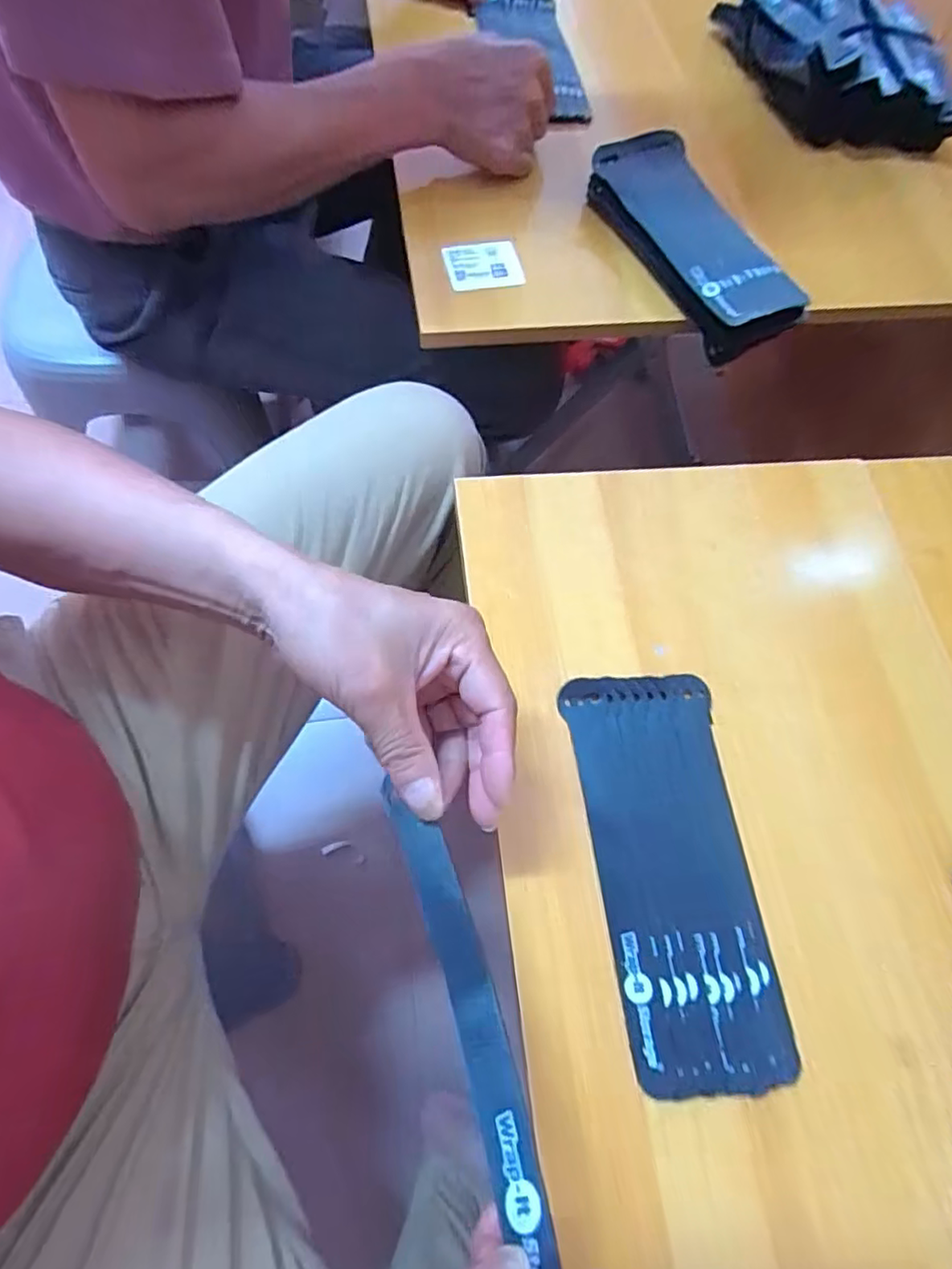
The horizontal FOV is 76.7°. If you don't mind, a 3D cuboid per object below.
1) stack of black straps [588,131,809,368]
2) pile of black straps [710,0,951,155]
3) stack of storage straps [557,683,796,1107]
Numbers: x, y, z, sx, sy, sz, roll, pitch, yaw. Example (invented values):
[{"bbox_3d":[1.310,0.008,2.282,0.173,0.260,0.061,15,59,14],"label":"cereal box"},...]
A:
[{"bbox_3d":[0.175,-0.317,0.489,0.091,0.042,0.207,-23,71,-13],"label":"stack of black straps"},{"bbox_3d":[0.355,-0.576,0.597,0.195,0.063,0.217,0,68,-2],"label":"pile of black straps"},{"bbox_3d":[0.104,0.120,0.317,0.084,0.007,0.200,-3,68,-5],"label":"stack of storage straps"}]

